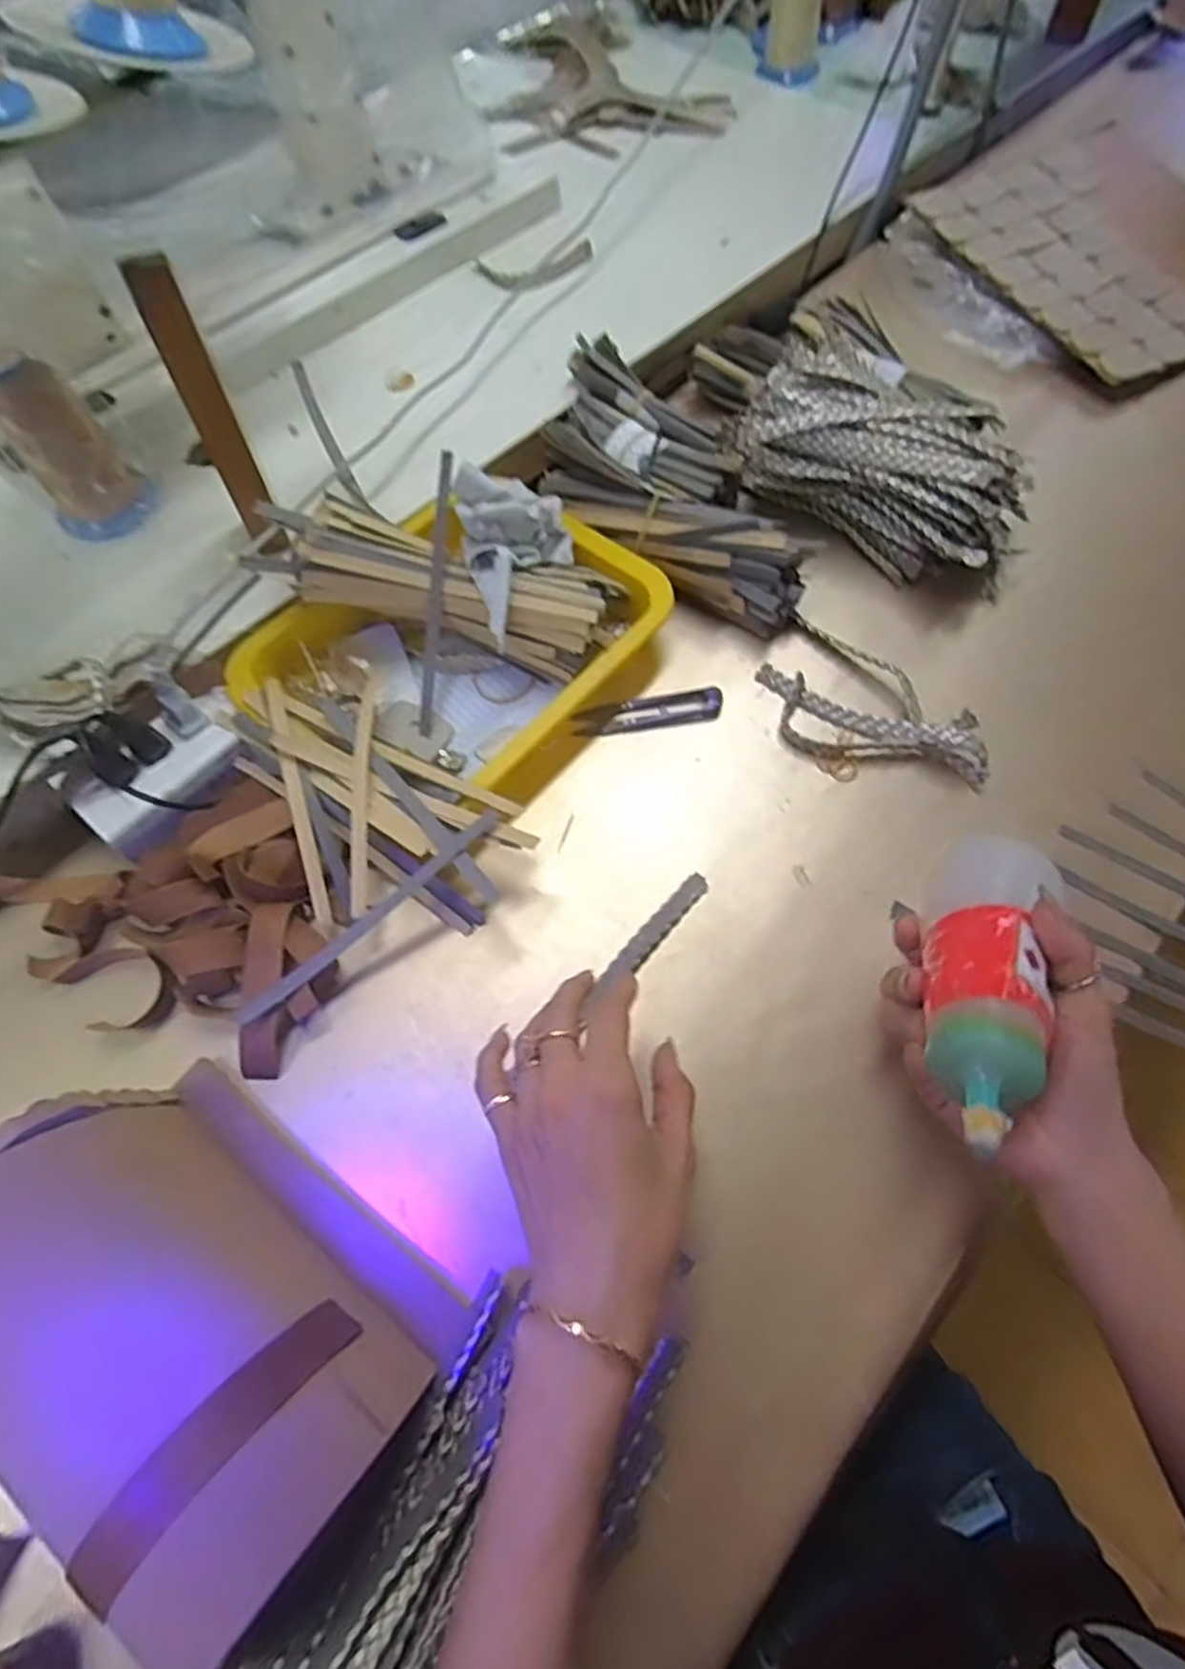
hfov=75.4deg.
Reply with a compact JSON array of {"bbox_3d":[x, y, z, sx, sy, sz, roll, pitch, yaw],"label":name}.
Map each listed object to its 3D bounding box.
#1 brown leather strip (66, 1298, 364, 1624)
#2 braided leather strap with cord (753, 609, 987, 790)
[{"bbox_3d":[-0.135,0.221,0.288,0.025,0.022,0.108,38,32,15],"label":"brown leather strip"},{"bbox_3d":[0.179,-0.078,0.502,0.089,0.030,0.160,-41,70,-17],"label":"braided leather strap with cord"}]

